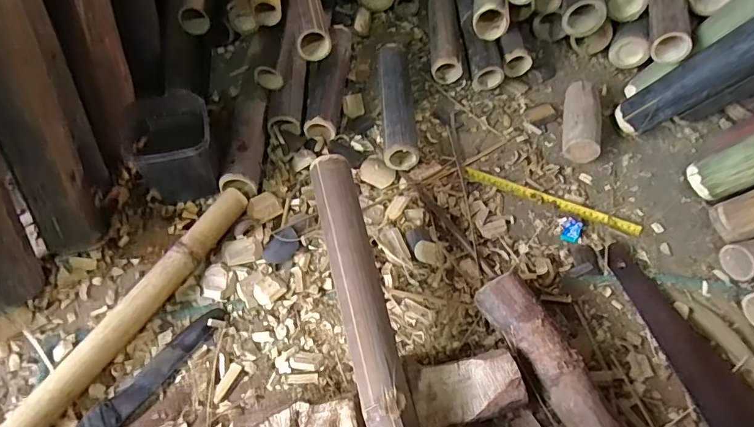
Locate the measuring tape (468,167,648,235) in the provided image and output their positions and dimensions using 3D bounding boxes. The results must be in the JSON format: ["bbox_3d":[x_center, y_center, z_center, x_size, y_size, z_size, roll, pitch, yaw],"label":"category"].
[{"bbox_3d":[0.286,-0.024,0.730,0.288,0.007,0.024,21,58,9],"label":"measuring tape"}]

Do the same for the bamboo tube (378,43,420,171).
[{"bbox_3d":[0.037,-0.198,0.787,0.062,0.059,0.271,0,57,-4],"label":"bamboo tube"}]

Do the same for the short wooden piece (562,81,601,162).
[{"bbox_3d":[0.362,-0.165,0.790,0.052,0.064,0.165,13,57,5],"label":"short wooden piece"}]

